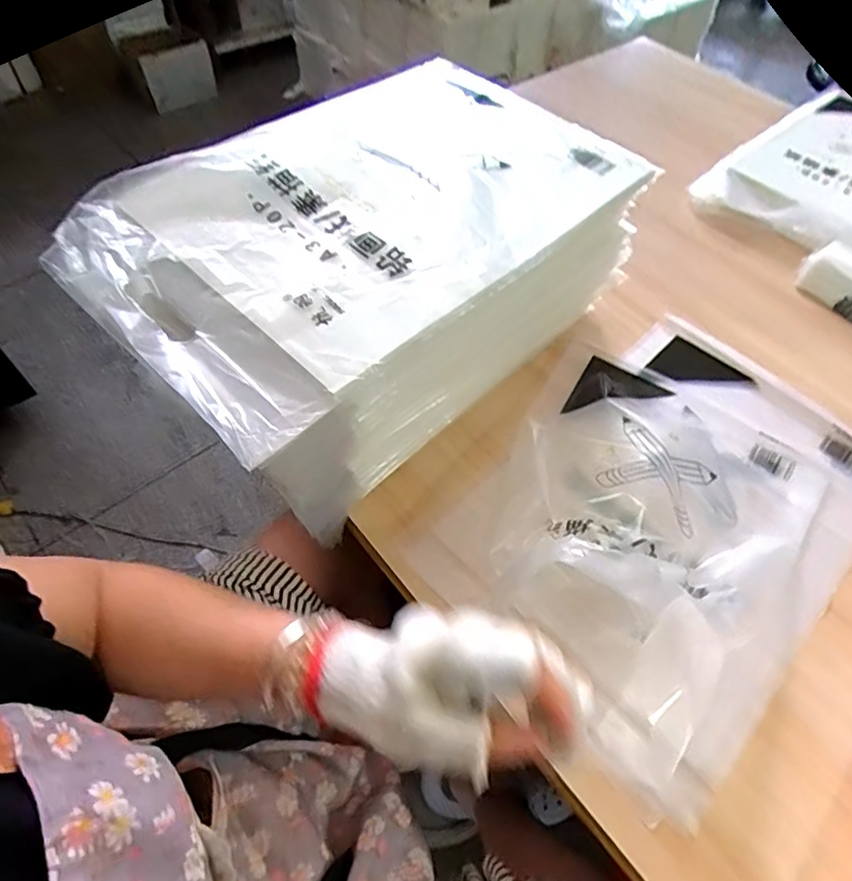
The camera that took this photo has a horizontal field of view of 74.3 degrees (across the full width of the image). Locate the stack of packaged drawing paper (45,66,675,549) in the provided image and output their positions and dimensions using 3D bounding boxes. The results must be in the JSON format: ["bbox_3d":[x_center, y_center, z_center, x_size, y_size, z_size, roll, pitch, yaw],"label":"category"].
[{"bbox_3d":[-0.050,-0.171,0.595,0.491,0.232,0.312,-39,66,-24],"label":"stack of packaged drawing paper"}]

